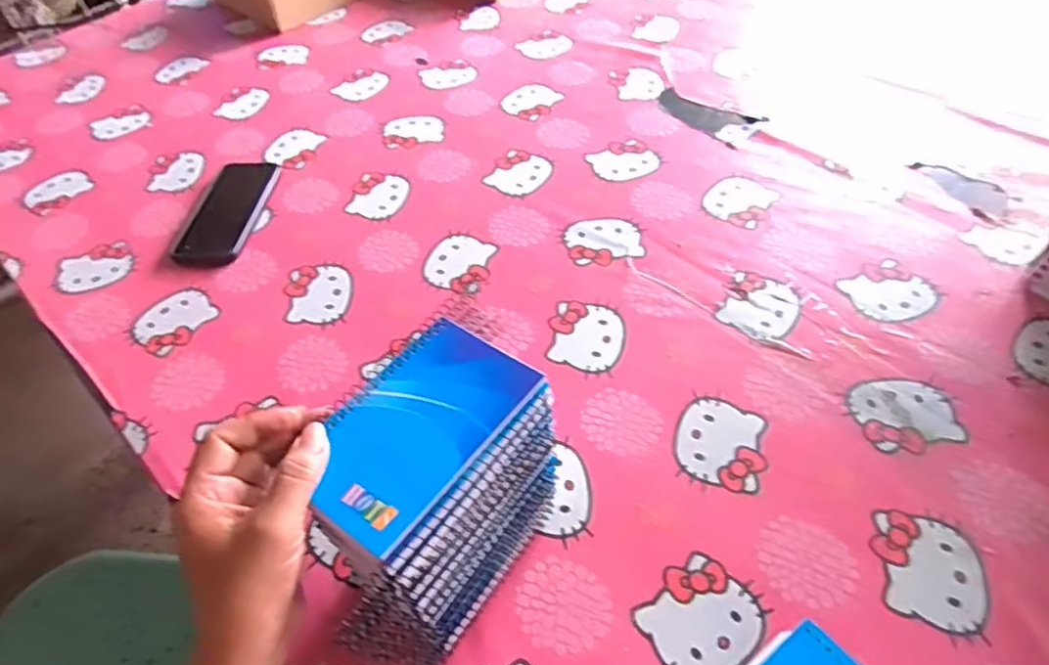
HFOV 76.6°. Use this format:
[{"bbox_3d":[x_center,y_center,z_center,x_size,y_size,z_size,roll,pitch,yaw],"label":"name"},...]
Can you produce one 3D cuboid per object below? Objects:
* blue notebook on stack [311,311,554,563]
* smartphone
[{"bbox_3d":[-0.059,0.050,0.363,0.080,0.009,0.131,29,59,25],"label":"blue notebook on stack"},{"bbox_3d":[-0.348,-0.141,0.769,0.087,0.011,0.170,3,51,6],"label":"smartphone"}]

